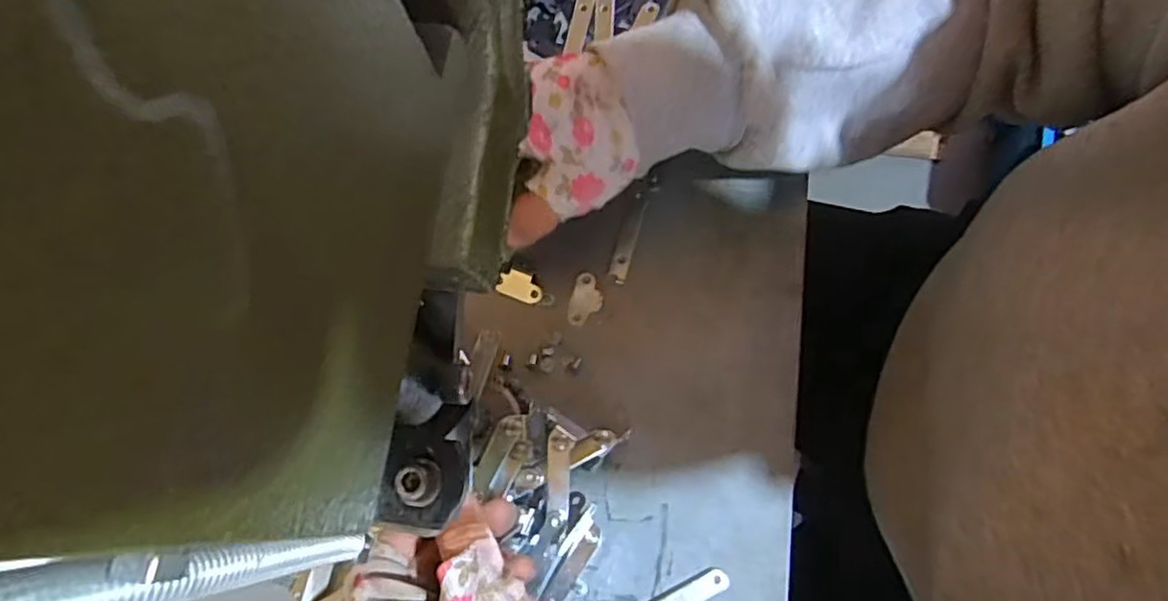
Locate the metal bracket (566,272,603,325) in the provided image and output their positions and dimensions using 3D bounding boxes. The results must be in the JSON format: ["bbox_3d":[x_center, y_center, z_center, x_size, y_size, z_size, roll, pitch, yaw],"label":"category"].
[{"bbox_3d":[0.002,-0.001,0.361,0.016,0.004,0.028,14,75,8],"label":"metal bracket"}]

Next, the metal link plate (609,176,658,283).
[{"bbox_3d":[0.026,-0.039,0.375,0.011,0.006,0.063,17,75,9],"label":"metal link plate"}]

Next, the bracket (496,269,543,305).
[{"bbox_3d":[-0.033,-0.008,0.367,0.025,0.004,0.015,20,86,9],"label":"bracket"}]

